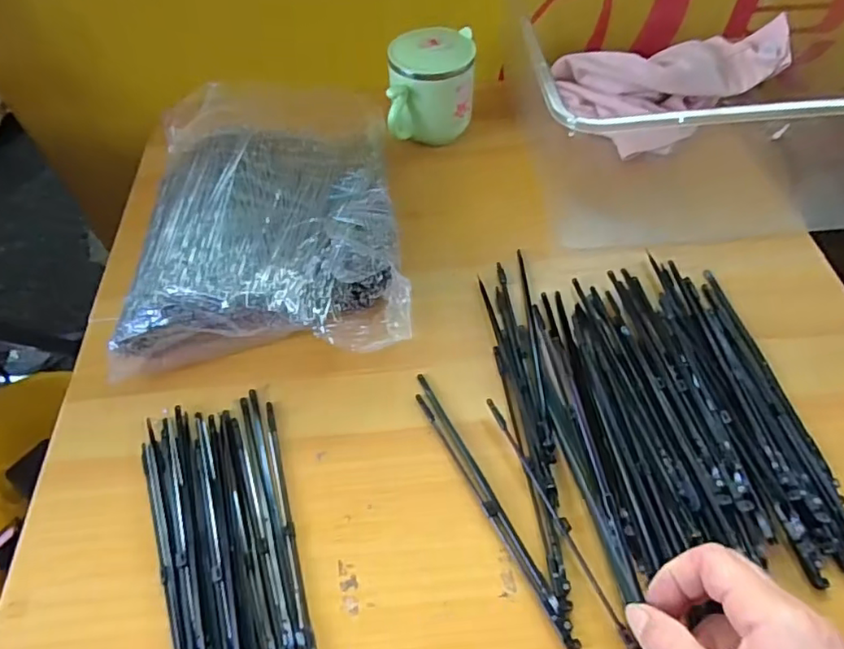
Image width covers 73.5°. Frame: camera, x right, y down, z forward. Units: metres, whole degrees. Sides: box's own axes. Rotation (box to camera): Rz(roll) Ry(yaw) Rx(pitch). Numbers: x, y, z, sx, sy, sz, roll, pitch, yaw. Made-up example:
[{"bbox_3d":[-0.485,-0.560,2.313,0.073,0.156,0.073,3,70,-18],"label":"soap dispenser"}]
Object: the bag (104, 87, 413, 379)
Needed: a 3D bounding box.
[{"bbox_3d":[-0.122,-0.096,0.464,0.209,0.061,0.280,-5,56,0],"label":"bag"}]

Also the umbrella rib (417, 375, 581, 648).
[{"bbox_3d":[0.039,0.106,0.351,0.013,0.007,0.184,-25,59,-13],"label":"umbrella rib"}]

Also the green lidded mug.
[{"bbox_3d":[0.009,-0.222,0.540,0.081,0.088,0.078,-2,56,2],"label":"green lidded mug"}]

